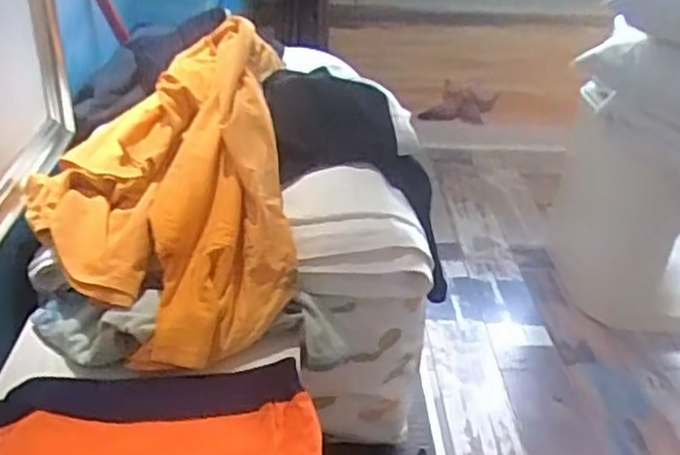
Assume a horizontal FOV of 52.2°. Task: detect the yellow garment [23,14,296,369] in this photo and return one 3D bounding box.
[{"bbox_3d":[-0.199,-0.041,0.764,0.282,0.237,0.333,-5,33,-13],"label":"yellow garment"}]

